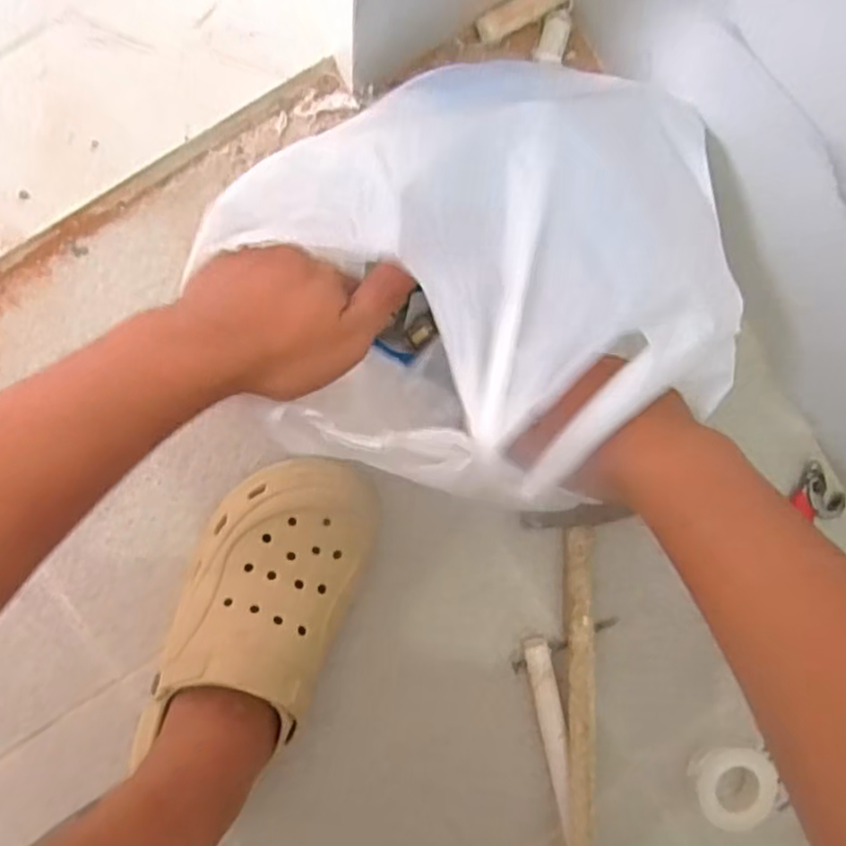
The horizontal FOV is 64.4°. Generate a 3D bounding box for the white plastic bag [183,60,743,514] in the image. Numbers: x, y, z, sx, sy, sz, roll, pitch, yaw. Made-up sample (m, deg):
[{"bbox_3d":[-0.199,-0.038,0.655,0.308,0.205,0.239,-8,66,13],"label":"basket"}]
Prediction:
[{"bbox_3d":[0.041,-0.080,0.357,0.266,0.100,0.221,-22,95,-7],"label":"white plastic bag"}]

